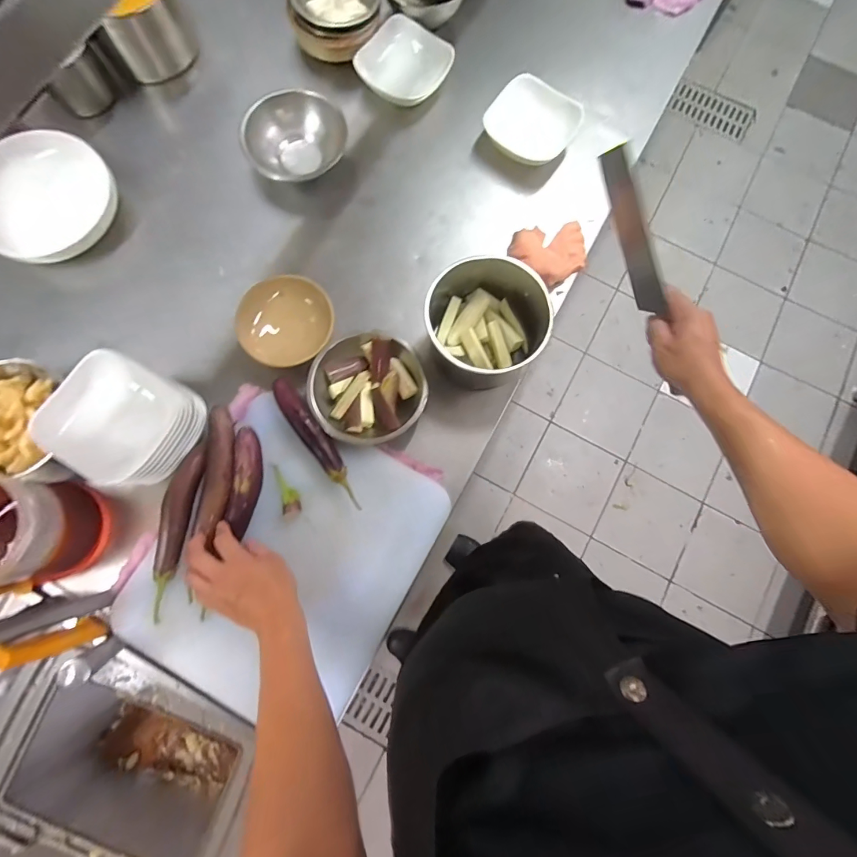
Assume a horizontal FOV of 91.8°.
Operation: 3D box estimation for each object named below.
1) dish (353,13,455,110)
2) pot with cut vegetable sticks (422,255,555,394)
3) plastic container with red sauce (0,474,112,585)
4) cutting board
[{"bbox_3d":[-0.049,-0.658,0.755,0.153,0.054,0.125,40,81,6],"label":"dish"},{"bbox_3d":[0.083,-0.167,0.642,0.158,0.110,0.191,-23,80,-6],"label":"pot with cut vegetable sticks"},{"bbox_3d":[-0.555,0.134,0.546,0.161,0.154,0.134,4,79,-1],"label":"plastic container with red sauce"},{"bbox_3d":[-0.199,0.184,0.585,0.331,0.034,0.393,27,80,5],"label":"cutting board"}]

